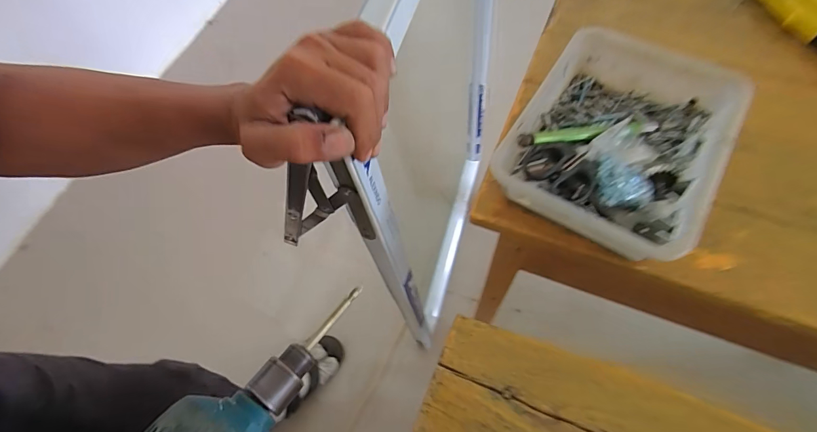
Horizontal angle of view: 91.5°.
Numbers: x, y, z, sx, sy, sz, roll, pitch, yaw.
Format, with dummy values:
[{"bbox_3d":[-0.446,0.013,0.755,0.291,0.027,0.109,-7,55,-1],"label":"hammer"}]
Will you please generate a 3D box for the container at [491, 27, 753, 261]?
[{"bbox_3d":[0.198,-0.073,0.381,0.168,0.049,0.230,30,67,18],"label":"container"}]

